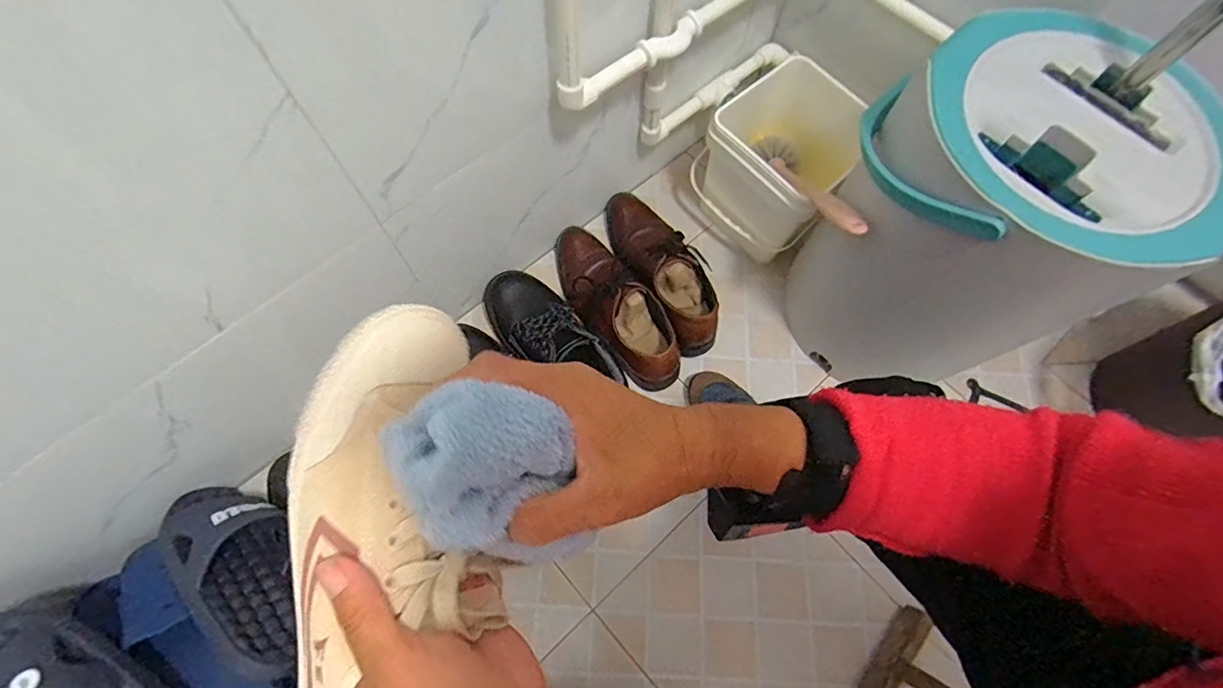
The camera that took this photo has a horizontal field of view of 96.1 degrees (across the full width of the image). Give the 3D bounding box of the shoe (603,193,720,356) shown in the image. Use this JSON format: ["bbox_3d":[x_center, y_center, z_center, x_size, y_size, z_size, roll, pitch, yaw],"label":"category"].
[{"bbox_3d":[0.071,-0.124,0.823,0.111,0.102,0.286,-23,71,-9],"label":"shoe"}]

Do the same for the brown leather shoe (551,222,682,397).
[{"bbox_3d":[-0.001,-0.063,0.793,0.106,0.089,0.285,-31,72,-12],"label":"brown leather shoe"}]

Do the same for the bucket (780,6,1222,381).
[{"bbox_3d":[0.410,-0.124,0.649,0.293,0.391,0.270,0,69,-1],"label":"bucket"}]

